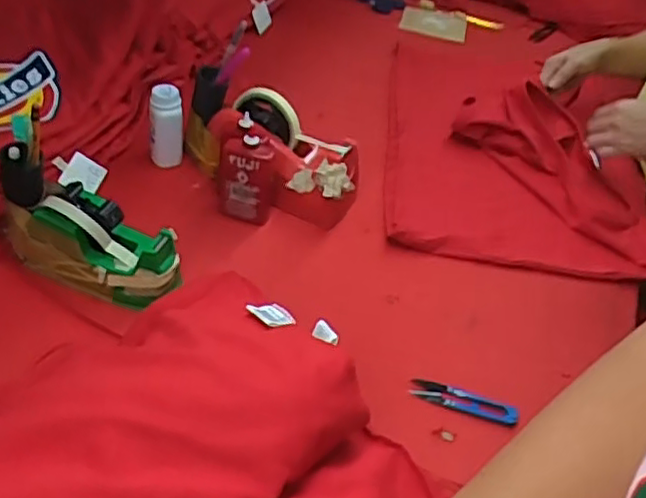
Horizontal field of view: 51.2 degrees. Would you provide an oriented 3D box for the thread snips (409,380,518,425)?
[{"bbox_3d":[0.135,0.148,0.652,0.101,0.008,0.022,12,61,13],"label":"thread snips"}]

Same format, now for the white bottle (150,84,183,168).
[{"bbox_3d":[-0.194,-0.152,0.836,0.042,0.105,0.036,-6,42,-13],"label":"white bottle"}]

